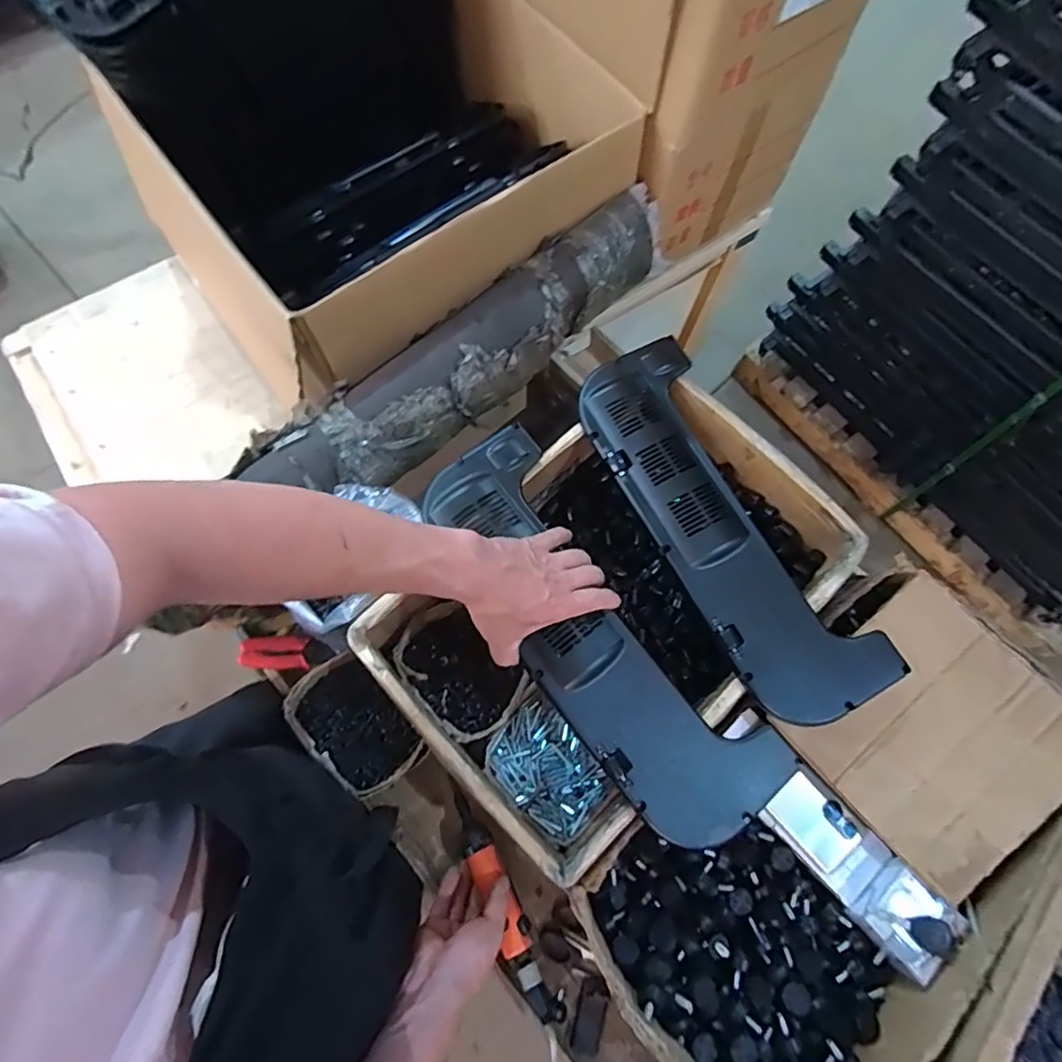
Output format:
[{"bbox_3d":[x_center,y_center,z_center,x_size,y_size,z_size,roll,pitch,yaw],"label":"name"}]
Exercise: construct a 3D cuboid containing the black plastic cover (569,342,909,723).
[{"bbox_3d":[0.221,-0.011,0.676,0.158,0.038,0.472,-27,74,-9],"label":"black plastic cover"}]

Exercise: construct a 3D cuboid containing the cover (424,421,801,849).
[{"bbox_3d":[0.068,0.102,0.618,0.160,0.026,0.474,-34,80,-11],"label":"cover"}]

